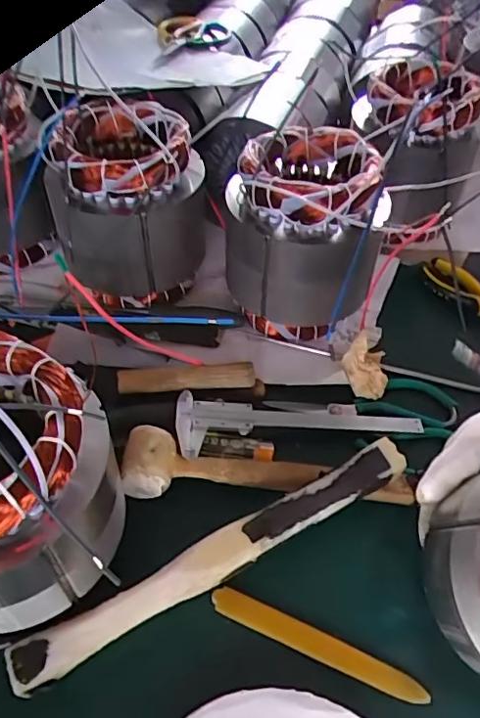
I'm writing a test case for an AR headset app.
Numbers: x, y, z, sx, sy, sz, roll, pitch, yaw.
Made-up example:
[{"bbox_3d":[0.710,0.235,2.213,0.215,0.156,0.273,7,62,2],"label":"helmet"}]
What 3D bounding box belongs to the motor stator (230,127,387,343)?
[{"bbox_3d":[0.055,-0.120,0.550,0.131,0.176,0.151,7,51,1],"label":"motor stator"}]

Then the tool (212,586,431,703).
[{"bbox_3d":[0.056,0.208,0.398,0.161,0.004,0.019,20,52,11],"label":"tool"}]

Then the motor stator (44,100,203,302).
[{"bbox_3d":[-0.115,-0.155,0.569,0.138,0.172,0.138,-5,51,-9],"label":"motor stator"}]

